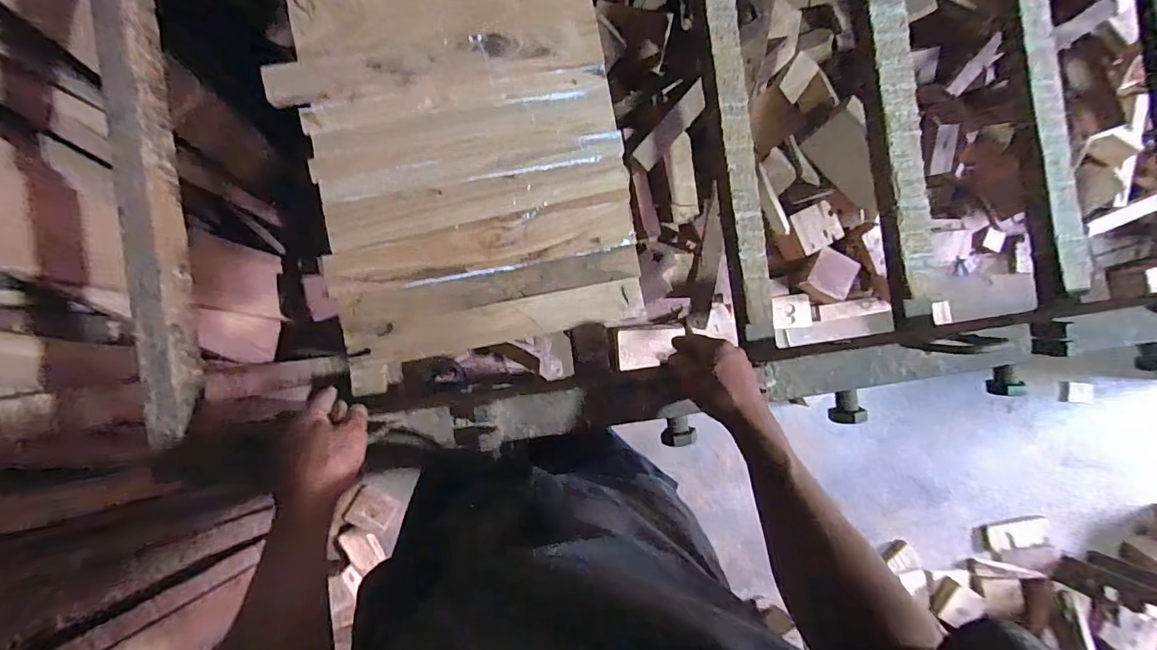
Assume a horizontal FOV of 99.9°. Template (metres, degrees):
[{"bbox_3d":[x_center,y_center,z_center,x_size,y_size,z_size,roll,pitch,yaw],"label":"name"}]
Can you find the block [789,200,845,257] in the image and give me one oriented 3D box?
[{"bbox_3d":[0.636,-0.262,1.295,0.113,0.017,0.122,-31,102,8],"label":"block"}]

